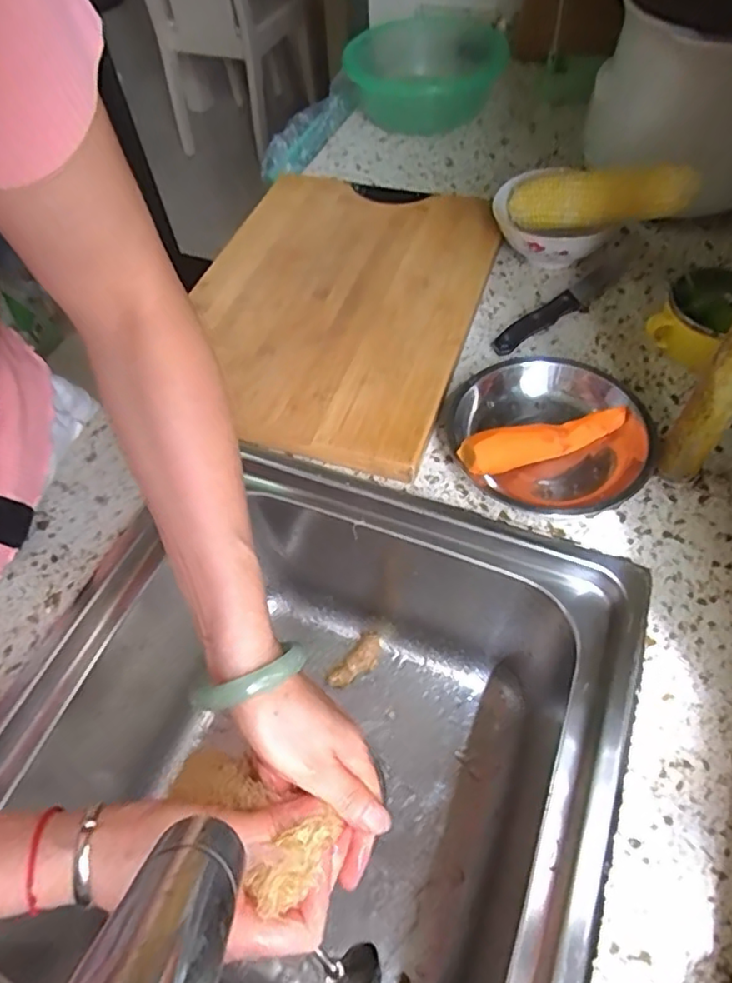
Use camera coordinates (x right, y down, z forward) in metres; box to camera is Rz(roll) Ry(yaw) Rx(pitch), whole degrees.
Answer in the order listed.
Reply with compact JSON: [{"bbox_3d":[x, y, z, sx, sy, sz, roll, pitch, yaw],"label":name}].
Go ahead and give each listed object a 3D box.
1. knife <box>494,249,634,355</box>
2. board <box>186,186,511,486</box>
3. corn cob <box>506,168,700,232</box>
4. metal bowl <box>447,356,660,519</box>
[{"bbox_3d":[0.213,-0.204,0.615,0.218,0.023,0.032,-39,62,-20],"label":"knife"},{"bbox_3d":[-0.038,-0.198,0.621,0.291,0.033,0.374,15,58,13],"label":"board"},{"bbox_3d":[0.227,-0.290,0.590,0.185,0.043,0.050,14,56,35],"label":"corn cob"},{"bbox_3d":[0.156,-0.048,0.502,0.164,0.042,0.151,-2,56,3],"label":"metal bowl"}]

